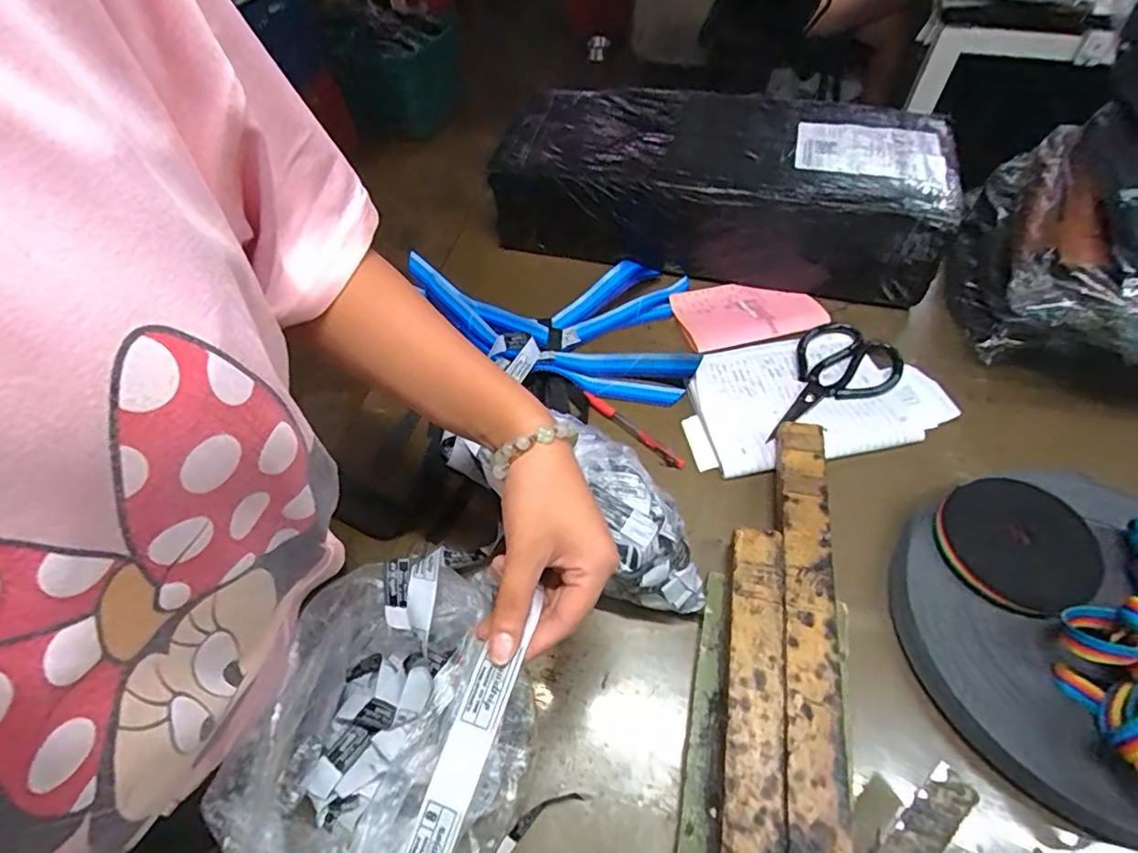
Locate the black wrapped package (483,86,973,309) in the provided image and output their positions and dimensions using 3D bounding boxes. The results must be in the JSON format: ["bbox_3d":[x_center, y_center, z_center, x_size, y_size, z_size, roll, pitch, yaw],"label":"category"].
[{"bbox_3d":[0.176,-0.306,0.700,0.508,0.130,0.230,10,55,10],"label":"black wrapped package"}]

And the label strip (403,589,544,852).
[{"bbox_3d":[-0.047,0.152,0.270,0.023,0.006,0.144,16,56,13],"label":"label strip"}]

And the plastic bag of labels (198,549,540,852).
[{"bbox_3d":[-0.116,0.207,0.377,0.172,0.089,0.206,25,60,18],"label":"plastic bag of labels"}]

